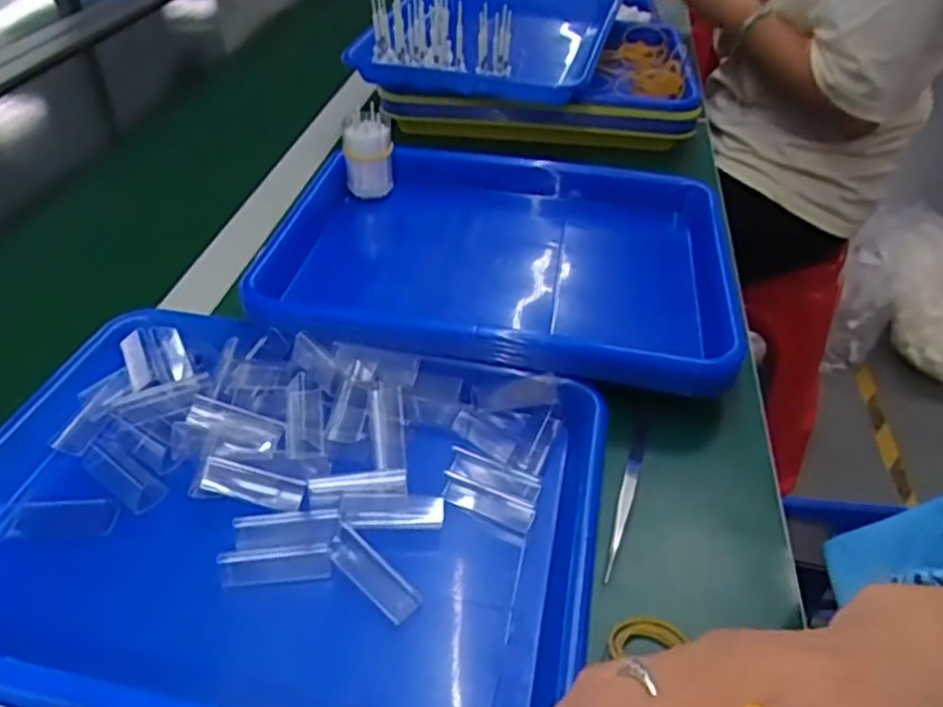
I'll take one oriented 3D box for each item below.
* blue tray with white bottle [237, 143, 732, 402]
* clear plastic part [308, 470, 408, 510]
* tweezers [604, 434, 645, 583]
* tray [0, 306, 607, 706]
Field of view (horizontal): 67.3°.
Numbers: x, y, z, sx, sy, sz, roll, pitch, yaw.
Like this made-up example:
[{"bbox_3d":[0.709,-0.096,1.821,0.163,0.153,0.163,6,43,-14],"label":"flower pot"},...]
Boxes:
[{"bbox_3d":[0.027,-0.065,0.552,0.333,0.068,0.251,7,41,7],"label":"blue tray with white bottle"},{"bbox_3d":[-0.062,0.075,0.385,0.053,0.007,0.020,-6,41,-7],"label":"clear plastic part"},{"bbox_3d":[0.090,0.085,0.412,0.008,0.007,0.110,14,43,14],"label":"tweezers"},{"bbox_3d":[-0.108,0.074,0.380,0.341,0.034,0.240,9,42,9],"label":"tray"}]

